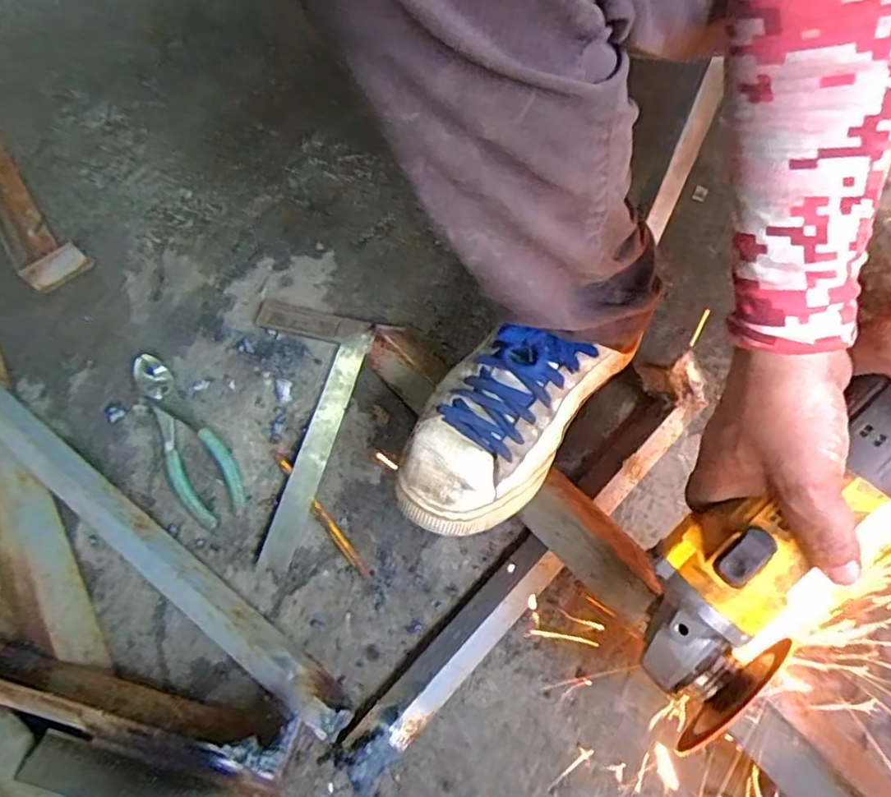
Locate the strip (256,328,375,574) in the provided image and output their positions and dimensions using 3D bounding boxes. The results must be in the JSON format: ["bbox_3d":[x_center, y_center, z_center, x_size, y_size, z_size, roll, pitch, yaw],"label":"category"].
[{"bbox_3d":[-0.115,0.036,0.557,0.030,0.006,0.237,11,61,9],"label":"strip"}]

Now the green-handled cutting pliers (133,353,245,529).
[{"bbox_3d":[-0.247,0.031,0.573,0.055,0.015,0.199,-36,65,-15],"label":"green-handled cutting pliers"}]

